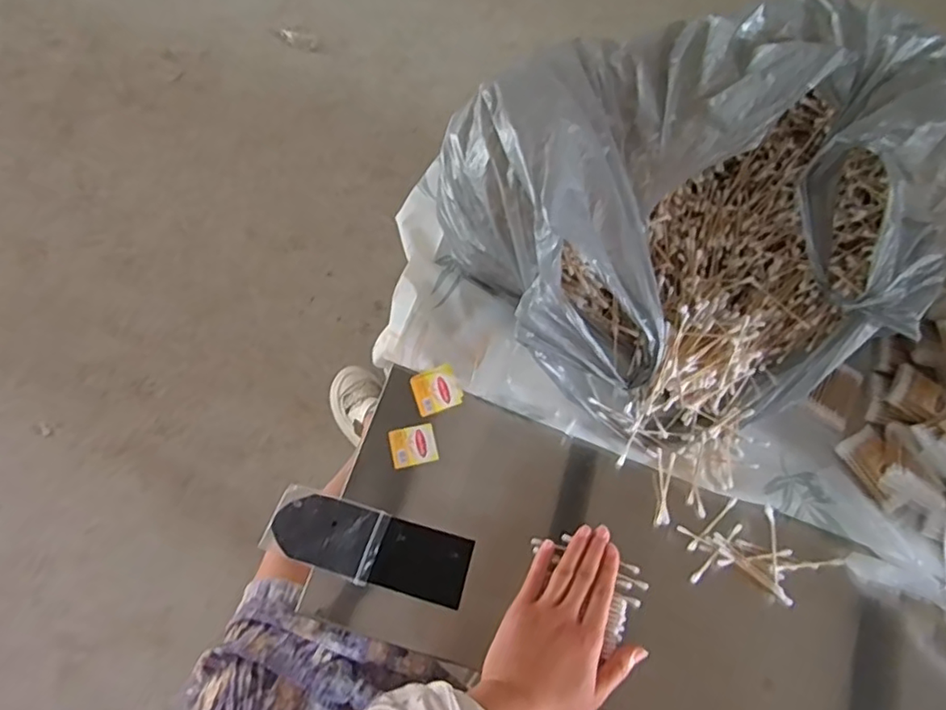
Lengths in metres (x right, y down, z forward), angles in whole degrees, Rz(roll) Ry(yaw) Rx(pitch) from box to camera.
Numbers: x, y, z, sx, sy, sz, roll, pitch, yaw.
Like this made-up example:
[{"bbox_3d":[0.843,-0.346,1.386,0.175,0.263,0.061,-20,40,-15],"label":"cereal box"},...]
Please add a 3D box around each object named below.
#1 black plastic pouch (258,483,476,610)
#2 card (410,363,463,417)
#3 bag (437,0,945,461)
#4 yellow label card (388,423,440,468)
[{"bbox_3d":[-0.094,0.172,0.535,0.180,0.009,0.064,18,65,3],"label":"black plastic pouch"},{"bbox_3d":[-0.038,0.036,0.610,0.046,0.005,0.045,-21,75,-4],"label":"card"},{"bbox_3d":[0.225,-0.145,0.591,0.428,0.216,0.376,-20,64,-13],"label":"bag"},{"bbox_3d":[-0.058,0.090,0.586,0.045,0.004,0.041,-10,60,-12],"label":"yellow label card"}]

